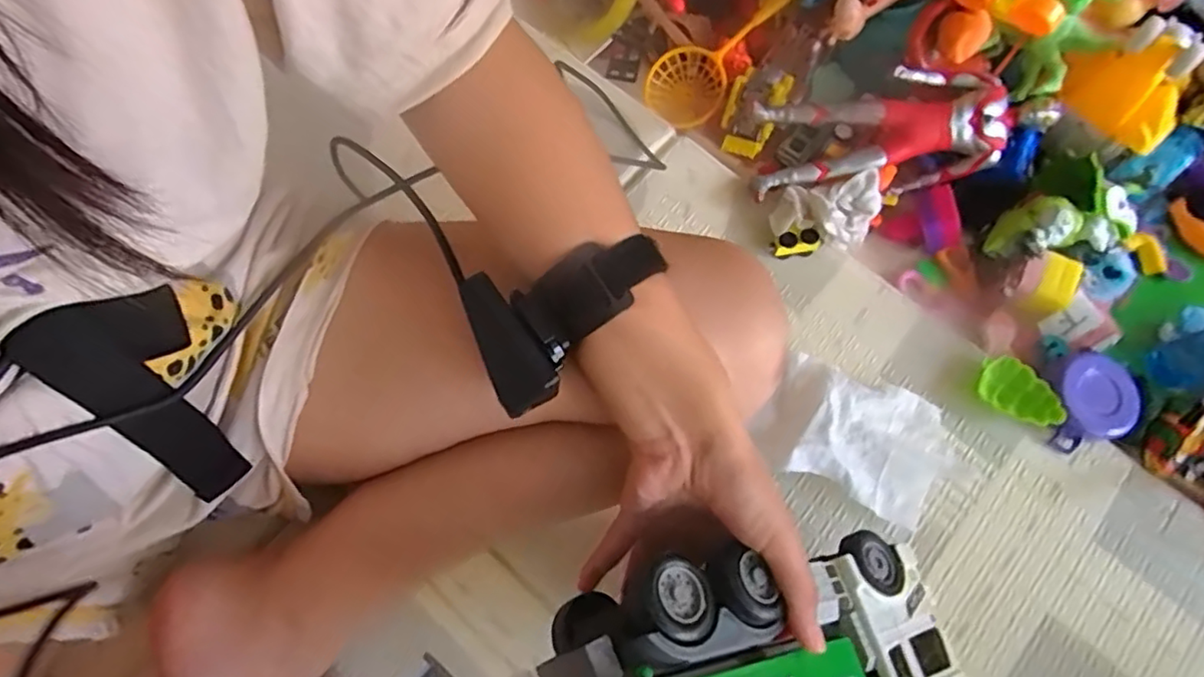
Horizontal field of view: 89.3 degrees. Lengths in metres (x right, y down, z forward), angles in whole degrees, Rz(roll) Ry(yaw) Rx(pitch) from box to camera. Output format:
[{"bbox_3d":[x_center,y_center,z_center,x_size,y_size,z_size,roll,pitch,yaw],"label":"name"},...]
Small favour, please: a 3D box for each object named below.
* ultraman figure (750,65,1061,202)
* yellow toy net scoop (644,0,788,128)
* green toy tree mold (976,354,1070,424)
[{"bbox_3d":[0.246,-0.175,0.523,0.225,0.073,0.074,-5,71,-2],"label":"ultraman figure"},{"bbox_3d":[0.114,-0.265,0.583,0.149,0.045,0.070,-38,72,22],"label":"yellow toy net scoop"},{"bbox_3d":[0.324,0.044,0.476,0.062,0.023,0.039,41,76,12],"label":"green toy tree mold"}]

